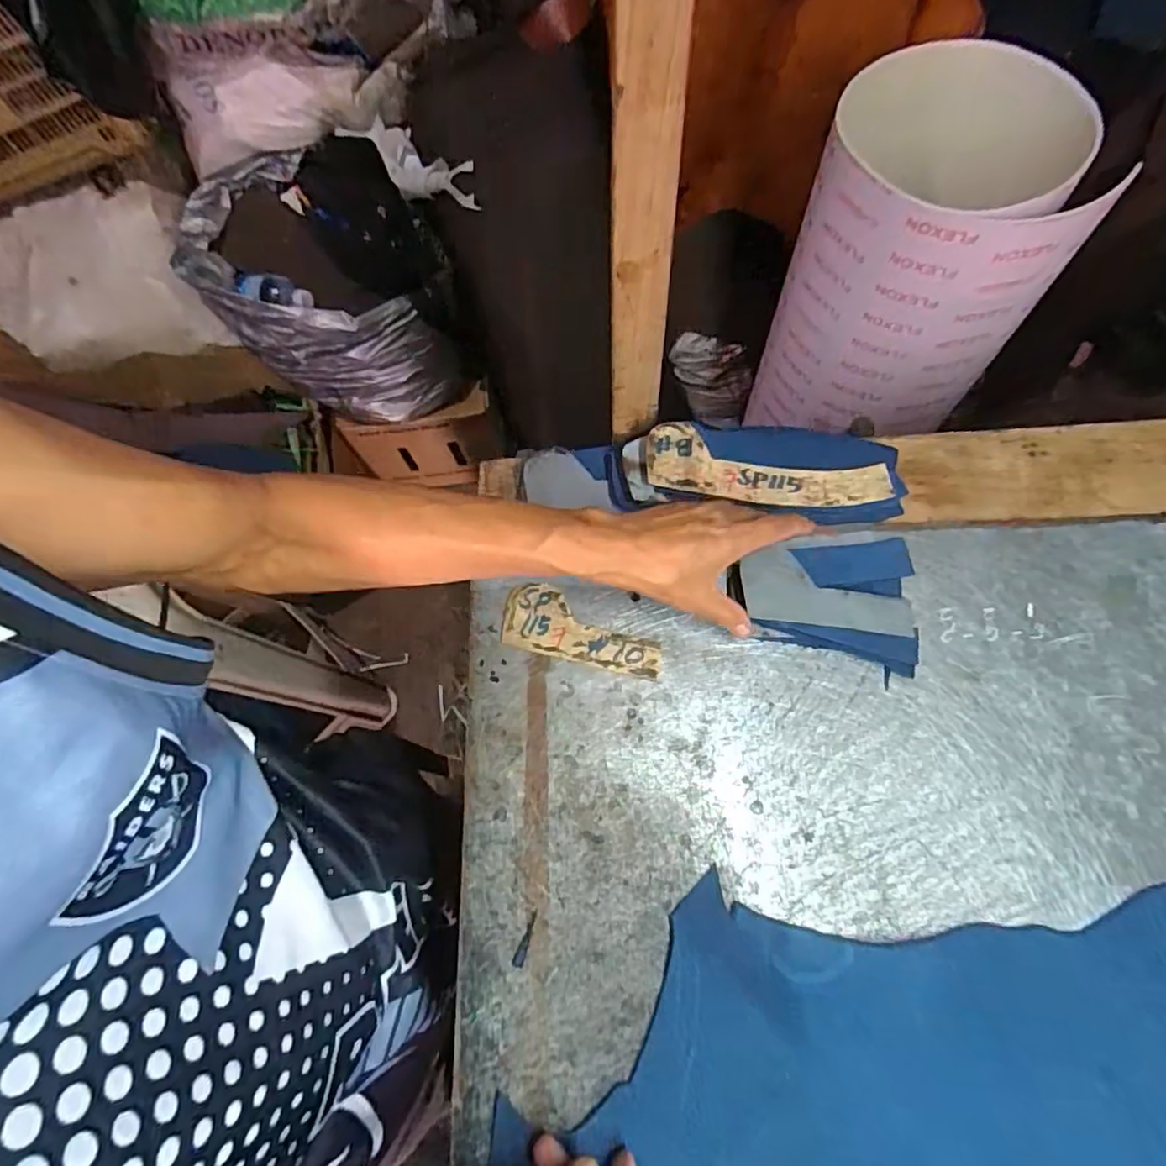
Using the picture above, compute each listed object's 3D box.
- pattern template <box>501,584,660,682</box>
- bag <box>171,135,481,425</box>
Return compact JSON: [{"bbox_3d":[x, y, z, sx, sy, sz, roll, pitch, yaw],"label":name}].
[{"bbox_3d":[0.000,0.038,0.498,0.127,0.005,0.054,13,69,6],"label":"pattern template"},{"bbox_3d":[-0.495,-0.574,1.231,0.404,0.359,0.418,-32,69,-8],"label":"bag"}]

